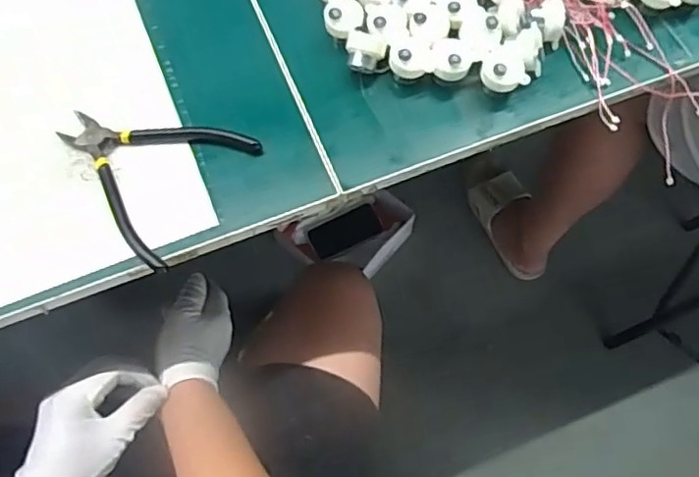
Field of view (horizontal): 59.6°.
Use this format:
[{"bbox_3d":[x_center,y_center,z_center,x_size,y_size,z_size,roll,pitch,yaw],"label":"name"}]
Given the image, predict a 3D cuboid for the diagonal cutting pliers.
[{"bbox_3d":[-0.156,-0.059,0.468,0.132,0.012,0.122,33,71,9],"label":"diagonal cutting pliers"}]

